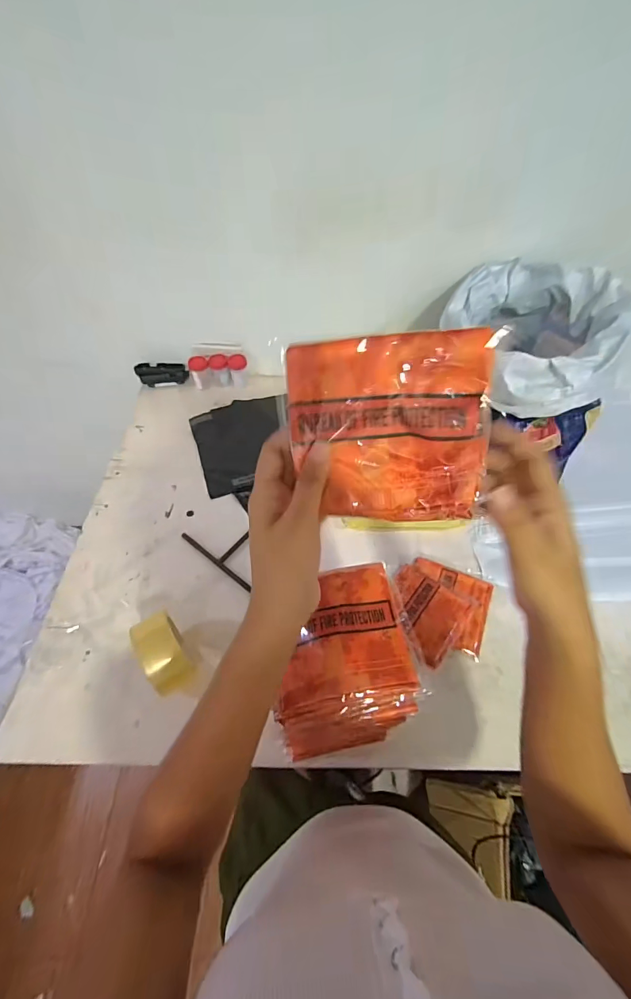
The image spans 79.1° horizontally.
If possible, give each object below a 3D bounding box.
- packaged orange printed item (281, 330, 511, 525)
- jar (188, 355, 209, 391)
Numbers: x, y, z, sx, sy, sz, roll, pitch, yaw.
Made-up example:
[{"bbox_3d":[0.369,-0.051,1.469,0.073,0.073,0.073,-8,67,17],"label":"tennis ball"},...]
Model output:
[{"bbox_3d":[0.043,-0.042,0.243,0.122,0.114,0.009,3,17,17],"label":"packaged orange printed item"},{"bbox_3d":[-0.270,-0.297,0.895,0.043,0.065,0.041,-20,59,-14],"label":"jar"}]

